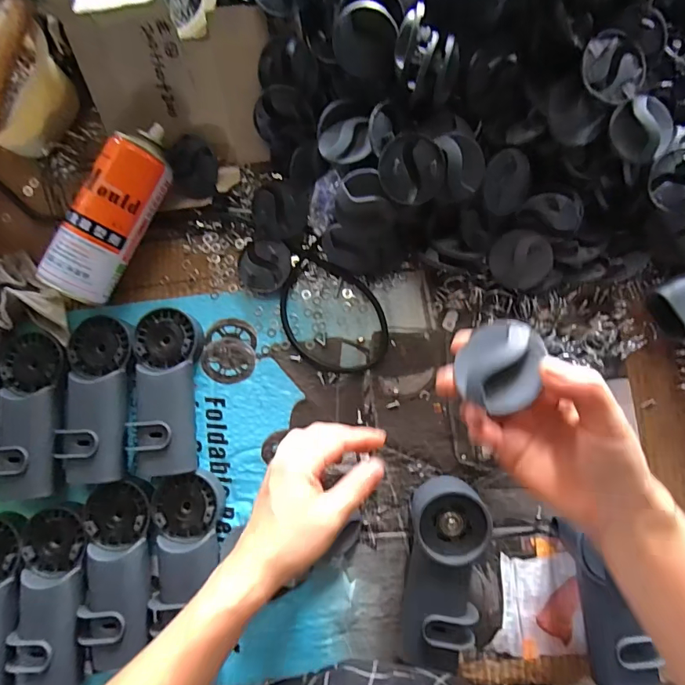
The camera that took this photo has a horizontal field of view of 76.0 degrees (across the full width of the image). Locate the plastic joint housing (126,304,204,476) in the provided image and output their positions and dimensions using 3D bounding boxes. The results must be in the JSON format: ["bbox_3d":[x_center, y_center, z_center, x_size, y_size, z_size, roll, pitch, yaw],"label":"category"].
[{"bbox_3d":[-0.175,0.047,0.434,0.063,0.043,0.161,-4,86,2],"label":"plastic joint housing"}]

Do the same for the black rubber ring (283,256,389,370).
[{"bbox_3d":[-0.010,-0.024,0.448,0.128,0.008,0.097,34,87,4],"label":"black rubber ring"}]

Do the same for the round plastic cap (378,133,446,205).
[{"bbox_3d":[0.060,-0.149,0.378,0.056,0.015,0.056,-4,108,-13],"label":"round plastic cap"}]

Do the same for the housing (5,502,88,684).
[{"bbox_3d":[-0.277,0.241,0.410,0.064,0.031,0.164,-1,86,2],"label":"housing"}]

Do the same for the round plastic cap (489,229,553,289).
[{"bbox_3d":[0.172,-0.081,0.422,0.055,0.015,0.055,1,95,16],"label":"round plastic cap"}]

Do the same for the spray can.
[{"bbox_3d":[-0.223,-0.127,0.441,0.059,0.070,0.185,29,87,4],"label":"spray can"}]

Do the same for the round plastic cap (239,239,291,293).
[{"bbox_3d":[-0.081,-0.080,0.457,0.052,0.019,0.052,0,86,2],"label":"round plastic cap"}]

